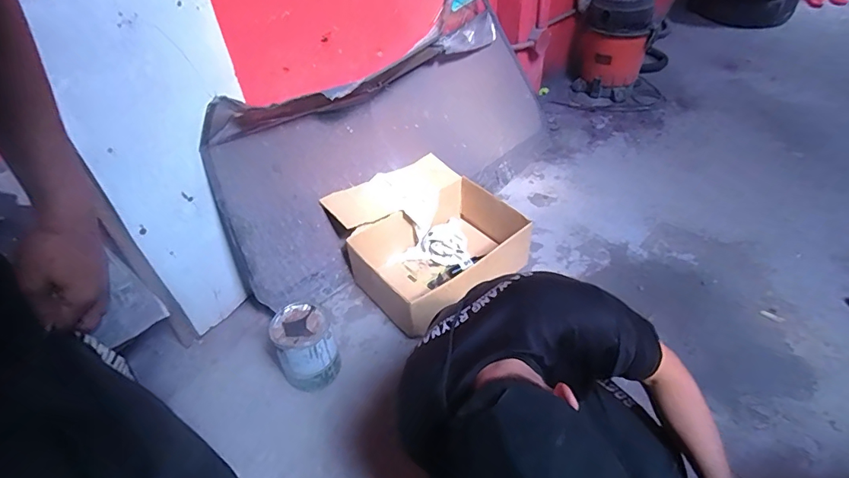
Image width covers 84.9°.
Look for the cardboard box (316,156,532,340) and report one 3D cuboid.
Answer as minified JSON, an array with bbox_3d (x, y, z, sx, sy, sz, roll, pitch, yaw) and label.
[{"bbox_3d":[0.016,-0.011,1.600,0.507,0.259,0.526,-31,50,-24],"label":"cardboard box"}]

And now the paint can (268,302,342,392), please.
[{"bbox_3d":[-0.338,0.312,1.326,0.158,0.213,0.157,-2,44,2],"label":"paint can"}]

